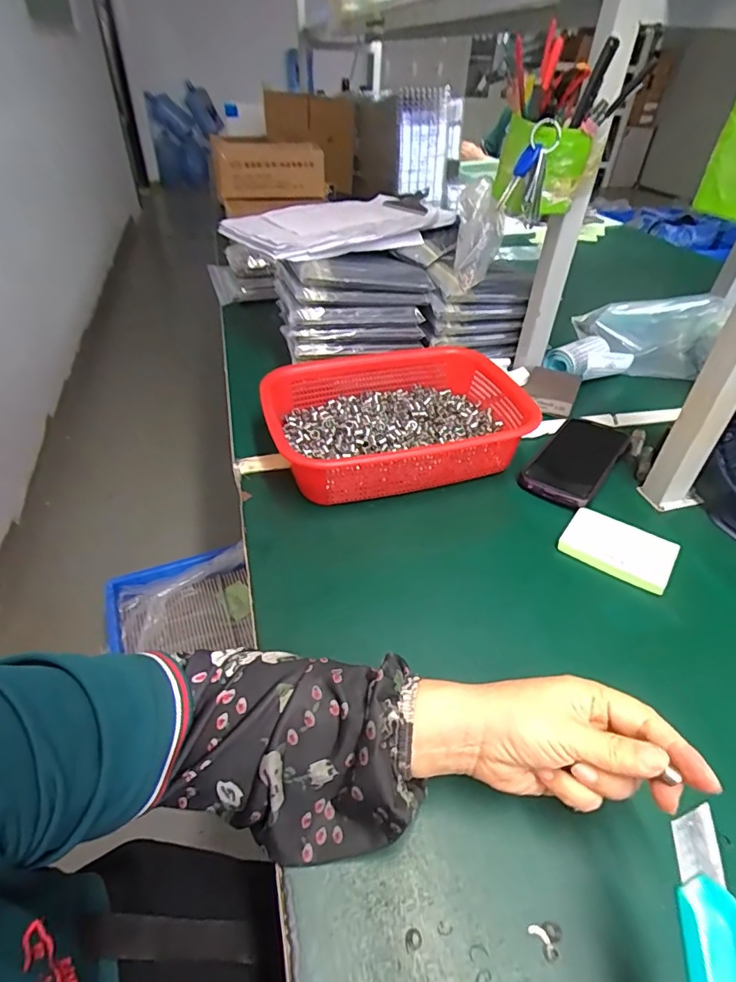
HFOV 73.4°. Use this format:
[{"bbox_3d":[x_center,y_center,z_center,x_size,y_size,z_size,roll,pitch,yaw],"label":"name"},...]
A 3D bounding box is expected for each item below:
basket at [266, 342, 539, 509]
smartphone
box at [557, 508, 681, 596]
[{"bbox_3d":[0.035,-0.078,0.578,0.289,0.079,0.211,-9,42,-13],"label":"basket"},{"bbox_3d":[0.250,-0.044,0.582,0.075,0.017,0.183,28,44,28],"label":"smartphone"},{"bbox_3d":[0.240,0.056,0.477,0.096,0.015,0.066,27,46,26],"label":"box"}]

